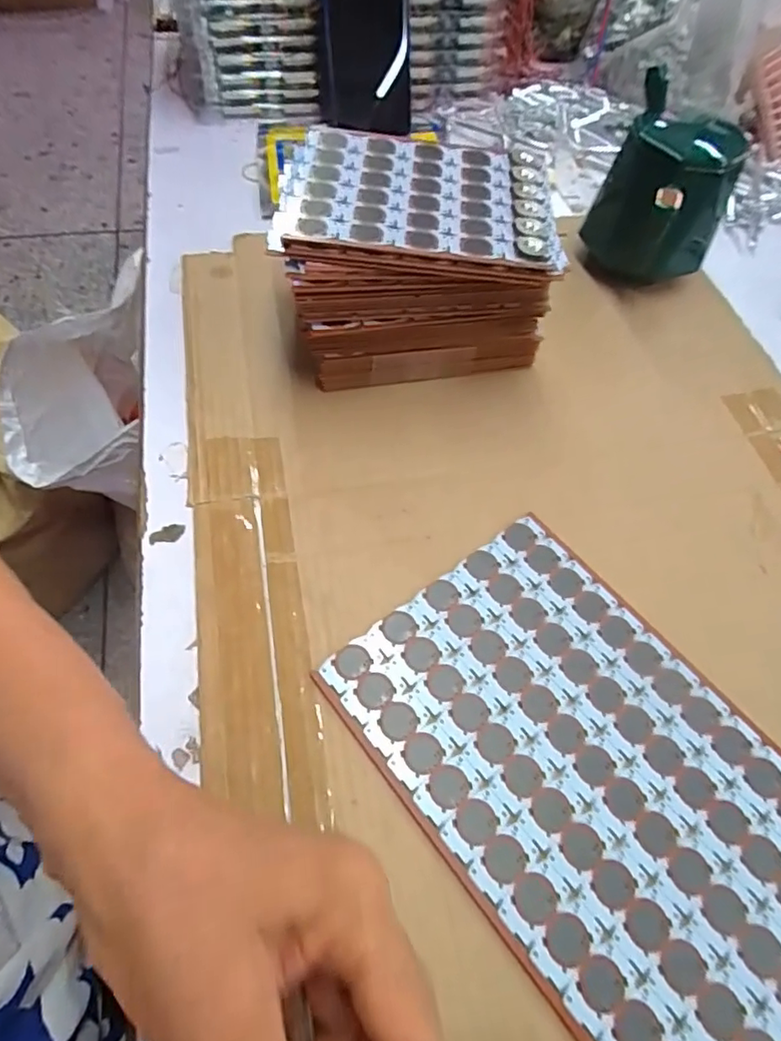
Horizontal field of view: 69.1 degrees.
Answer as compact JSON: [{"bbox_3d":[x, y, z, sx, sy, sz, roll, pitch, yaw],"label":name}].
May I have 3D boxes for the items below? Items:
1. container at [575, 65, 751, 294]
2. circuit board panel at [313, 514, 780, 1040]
[{"bbox_3d":[0.200,-0.237,0.425,0.091,0.105,0.111,20,59,9],"label":"container"},{"bbox_3d":[0.100,0.122,0.262,0.156,0.005,0.248,-33,66,-21],"label":"circuit board panel"}]

